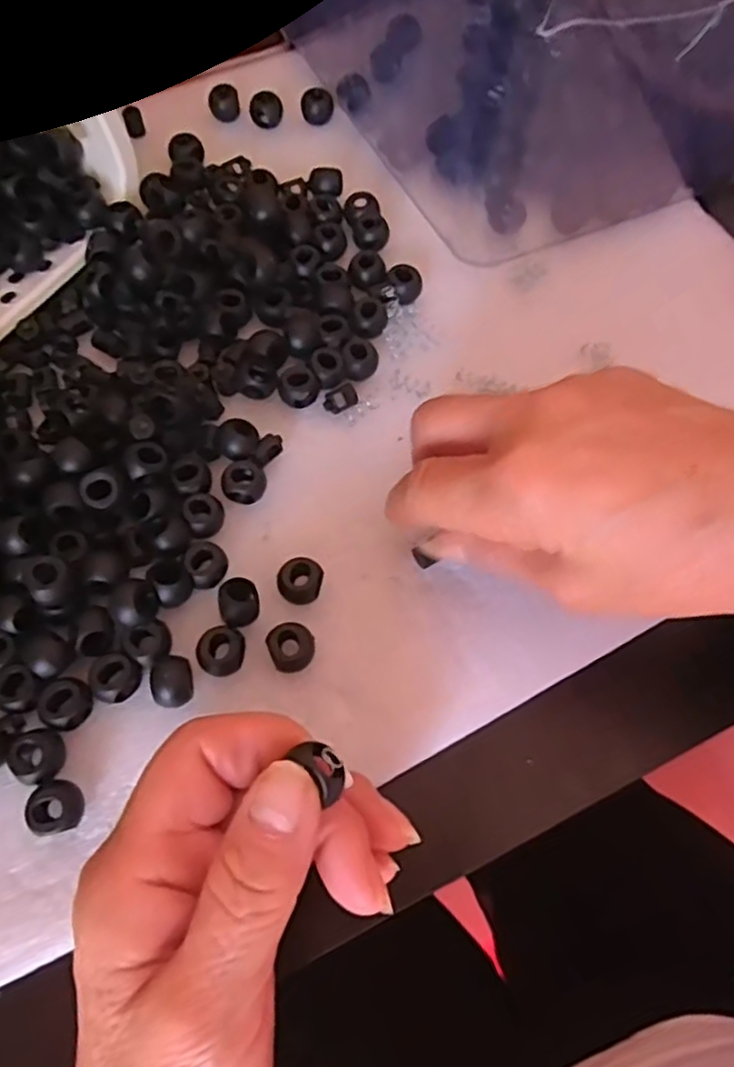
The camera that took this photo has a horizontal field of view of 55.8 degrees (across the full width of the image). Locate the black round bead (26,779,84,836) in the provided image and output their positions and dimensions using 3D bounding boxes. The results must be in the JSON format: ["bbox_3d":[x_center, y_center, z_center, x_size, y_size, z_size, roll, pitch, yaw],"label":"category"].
[{"bbox_3d":[-0.102,0.090,0.230,0.017,0.010,0.016,0,66,0],"label":"black round bead"}]

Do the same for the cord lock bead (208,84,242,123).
[{"bbox_3d":[-0.076,-0.231,0.371,0.016,0.013,0.013,-12,67,-5],"label":"cord lock bead"}]

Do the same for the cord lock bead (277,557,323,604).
[{"bbox_3d":[-0.025,0.019,0.264,0.015,0.014,0.016,0,66,0],"label":"cord lock bead"}]

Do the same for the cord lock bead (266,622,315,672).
[{"bbox_3d":[-0.027,0.042,0.252,0.016,0.014,0.016,0,66,0],"label":"cord lock bead"}]

